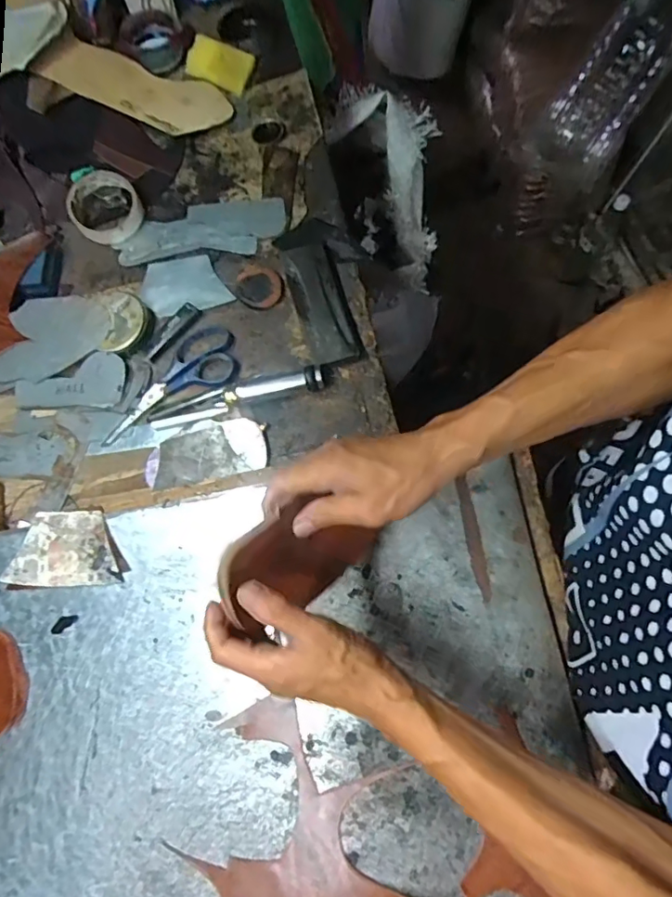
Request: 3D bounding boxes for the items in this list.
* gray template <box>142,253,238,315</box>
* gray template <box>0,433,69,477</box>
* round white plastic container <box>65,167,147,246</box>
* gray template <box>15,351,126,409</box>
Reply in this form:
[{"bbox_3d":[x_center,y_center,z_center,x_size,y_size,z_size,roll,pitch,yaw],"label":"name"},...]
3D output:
[{"bbox_3d":[-0.176,-0.194,0.632,0.102,0.006,0.067,-9,79,3],"label":"gray template"},{"bbox_3d":[-0.392,0.003,0.598,0.187,0.006,0.047,3,75,5],"label":"gray template"},{"bbox_3d":[-0.293,-0.305,0.675,0.101,0.029,0.083,17,80,3],"label":"round white plastic container"},{"bbox_3d":[-0.297,-0.076,0.601,0.123,0.005,0.060,0,85,6],"label":"gray template"}]

